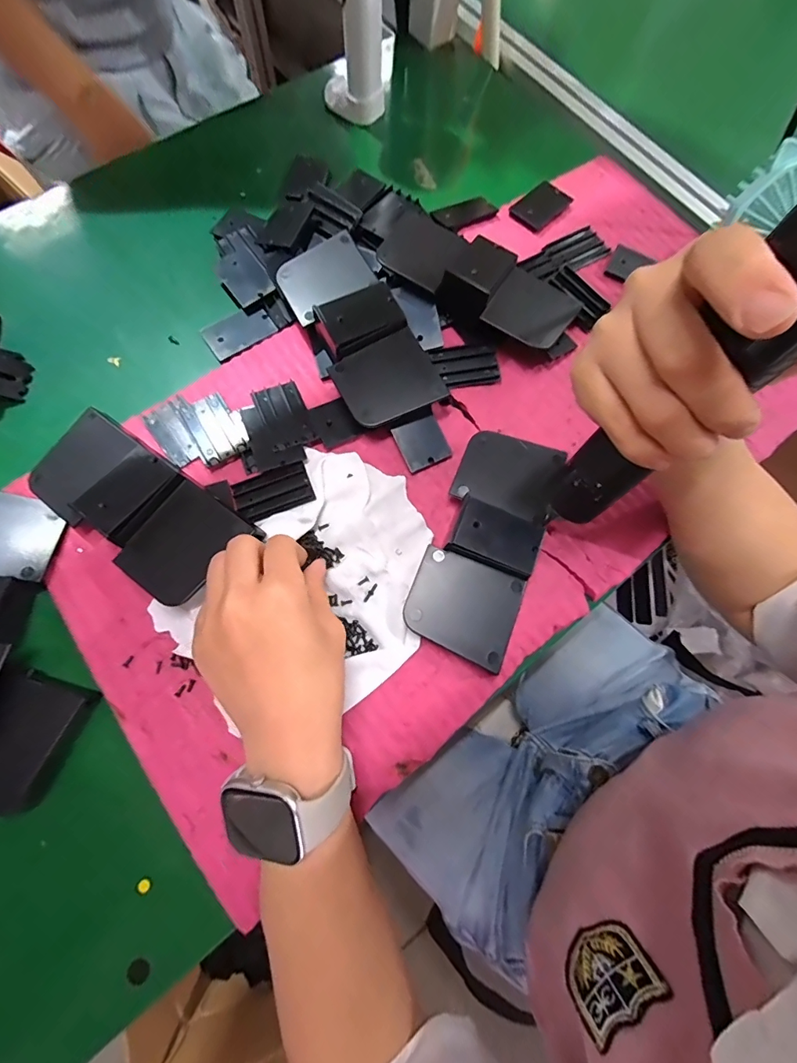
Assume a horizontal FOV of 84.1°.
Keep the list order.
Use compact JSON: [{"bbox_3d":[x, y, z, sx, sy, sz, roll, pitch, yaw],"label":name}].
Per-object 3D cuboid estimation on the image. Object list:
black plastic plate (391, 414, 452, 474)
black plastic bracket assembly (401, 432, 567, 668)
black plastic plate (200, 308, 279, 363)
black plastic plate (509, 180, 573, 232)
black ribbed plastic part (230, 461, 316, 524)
[{"bbox_3d":[0.018,-0.067,0.336,0.036,0.004,0.036,-24,88,-10],"label":"black plastic plate"},{"bbox_3d":[0.061,0.005,0.306,0.069,0.030,0.160,21,74,4],"label":"black plastic bracket assembly"},{"bbox_3d":[-0.133,-0.169,0.370,0.055,0.005,0.037,-34,78,-12],"label":"black plastic plate"},{"bbox_3d":[0.135,-0.309,0.420,0.035,0.010,0.059,42,76,9],"label":"black plastic plate"},{"bbox_3d":[-0.091,-0.028,0.320,0.054,0.008,0.034,-21,76,-8],"label":"black ribbed plastic part"}]

